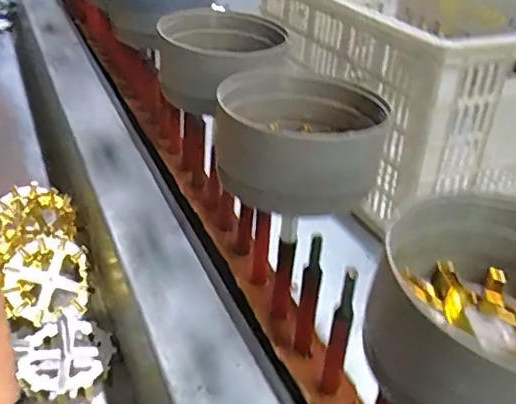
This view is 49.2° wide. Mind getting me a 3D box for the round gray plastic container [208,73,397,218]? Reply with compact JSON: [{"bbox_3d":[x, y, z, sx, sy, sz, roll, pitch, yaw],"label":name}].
[{"bbox_3d":[0.032,-0.050,0.450,0.116,0.069,0.122,-1,33,1],"label":"round gray plastic container"}]

